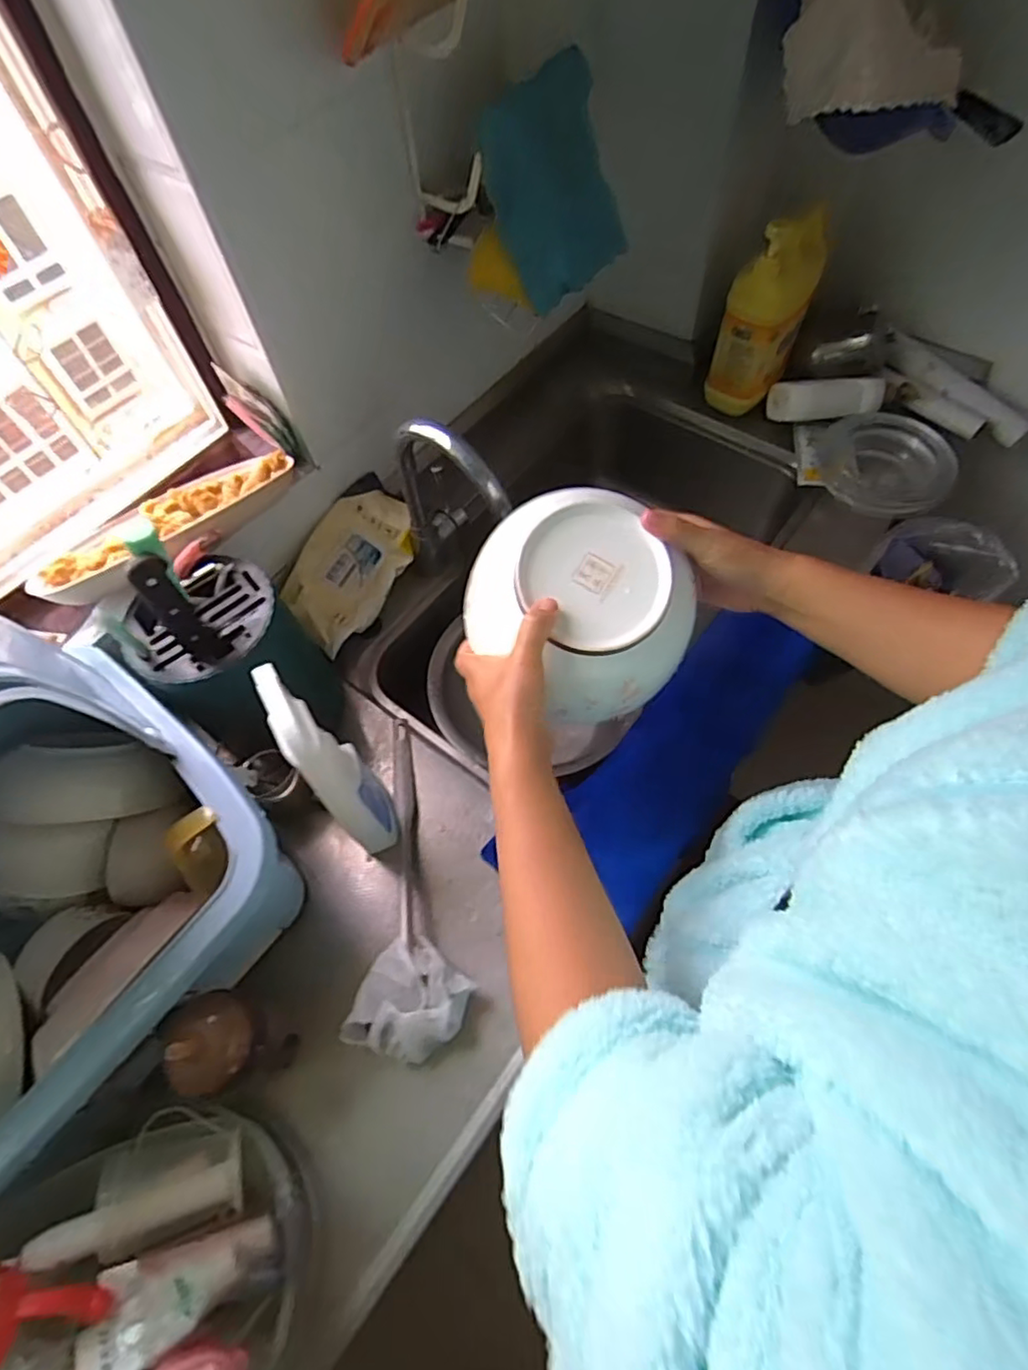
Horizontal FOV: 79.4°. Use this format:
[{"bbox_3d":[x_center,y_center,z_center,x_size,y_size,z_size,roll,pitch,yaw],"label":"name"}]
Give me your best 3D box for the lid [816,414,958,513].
[{"bbox_3d":[0.541,-0.322,0.896,0.168,0.032,0.182,-5,67,13],"label":"lid"}]

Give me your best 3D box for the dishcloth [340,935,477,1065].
[{"bbox_3d":[-0.098,0.306,0.593,0.095,0.064,0.107,25,66,16],"label":"dishcloth"}]

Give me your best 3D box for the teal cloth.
[{"bbox_3d":[0.046,-0.539,0.677,0.148,0.188,0.013,-39,42,-7],"label":"teal cloth"}]

